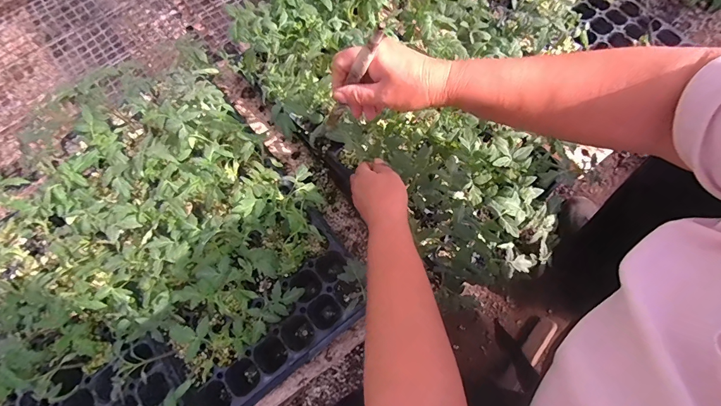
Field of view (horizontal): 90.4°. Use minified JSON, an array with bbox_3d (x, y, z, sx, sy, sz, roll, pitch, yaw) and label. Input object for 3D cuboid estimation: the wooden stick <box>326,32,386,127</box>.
[{"bbox_3d":[-0.012,-0.115,0.362,0.012,0.166,0.006,18,70,-14],"label":"wooden stick"}]

